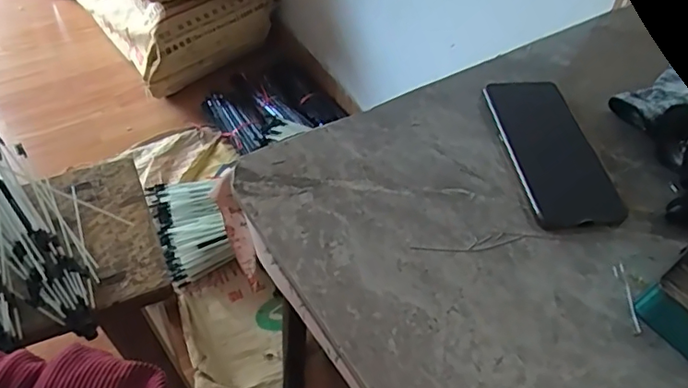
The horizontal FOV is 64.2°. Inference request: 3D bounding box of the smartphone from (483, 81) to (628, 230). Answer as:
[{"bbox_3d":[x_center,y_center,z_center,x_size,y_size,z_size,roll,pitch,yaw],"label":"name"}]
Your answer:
[{"bbox_3d":[0.180,-0.040,0.488,0.072,0.009,0.167,-4,52,-9],"label":"smartphone"}]

